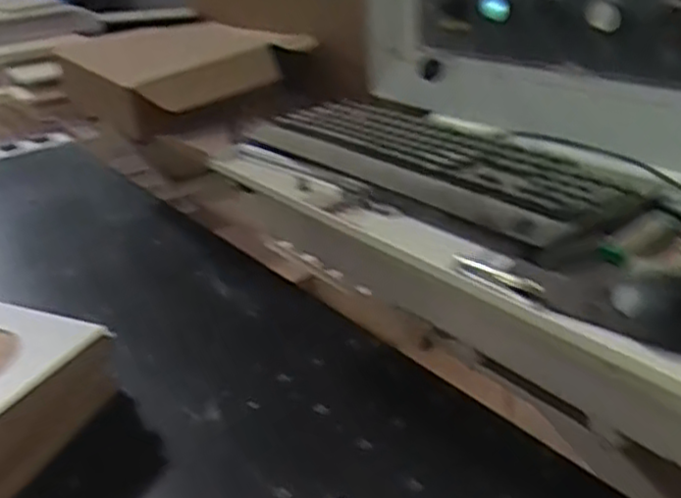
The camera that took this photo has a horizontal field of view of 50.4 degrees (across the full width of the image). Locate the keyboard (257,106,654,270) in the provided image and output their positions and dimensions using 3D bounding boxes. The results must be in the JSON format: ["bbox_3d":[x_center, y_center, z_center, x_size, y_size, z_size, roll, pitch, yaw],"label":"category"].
[{"bbox_3d":[0.086,-0.096,0.732,0.144,0.029,0.450,-19,31,-28],"label":"keyboard"}]

